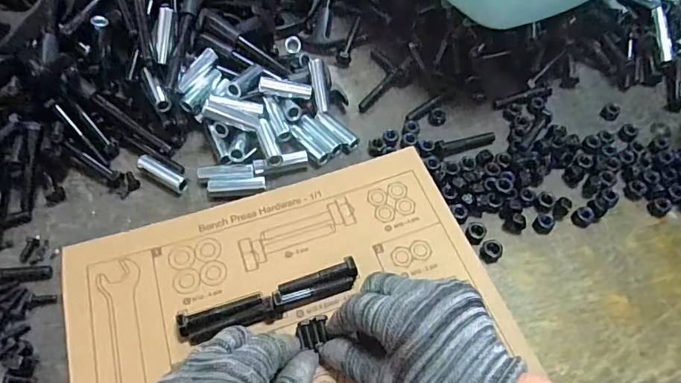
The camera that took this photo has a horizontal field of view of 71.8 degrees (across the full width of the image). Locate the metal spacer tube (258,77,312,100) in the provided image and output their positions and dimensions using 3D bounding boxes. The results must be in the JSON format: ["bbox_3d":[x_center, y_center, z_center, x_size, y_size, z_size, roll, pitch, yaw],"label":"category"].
[{"bbox_3d":[-0.054,-0.102,0.464,0.051,0.013,0.013,8,57,-12],"label":"metal spacer tube"}]

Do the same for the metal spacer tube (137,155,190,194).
[{"bbox_3d":[-0.160,-0.015,0.425,0.053,0.011,0.016,29,62,16],"label":"metal spacer tube"}]

